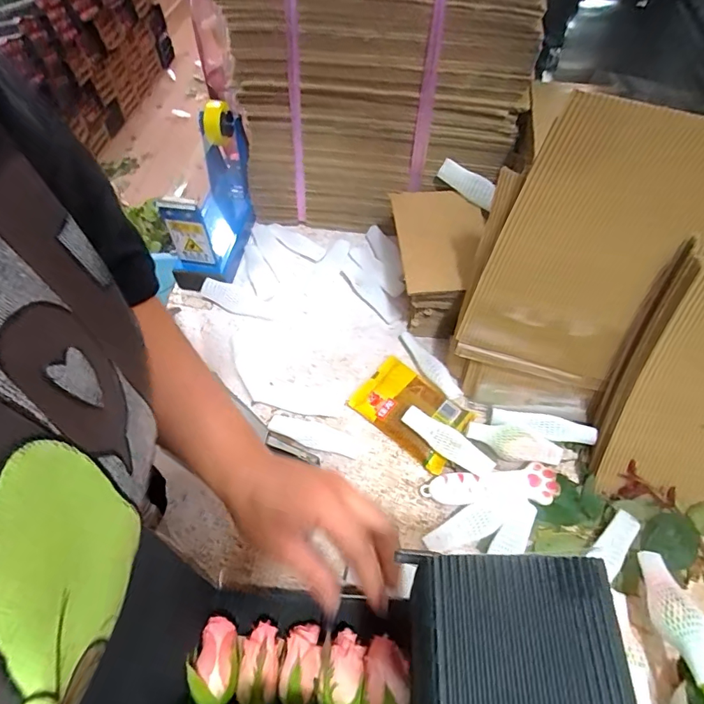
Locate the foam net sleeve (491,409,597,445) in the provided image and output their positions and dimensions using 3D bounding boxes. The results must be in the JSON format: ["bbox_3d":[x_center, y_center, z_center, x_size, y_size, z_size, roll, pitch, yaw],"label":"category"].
[{"bbox_3d":[0.176,0.070,0.431,0.090,0.022,0.017,15,59,10],"label":"foam net sleeve"}]

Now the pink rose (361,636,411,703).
[{"bbox_3d":[0.022,0.208,0.293,0.030,0.023,0.047,3,57,3],"label":"pink rose"}]

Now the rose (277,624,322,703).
[{"bbox_3d":[-0.034,0.208,0.309,0.024,0.027,0.046,7,58,6],"label":"rose"}]

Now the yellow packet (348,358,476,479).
[{"bbox_3d":[0.059,0.055,0.454,0.110,0.022,0.072,37,65,22],"label":"yellow packet"}]

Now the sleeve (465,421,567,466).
[{"bbox_3d":[0.149,0.084,0.425,0.085,0.027,0.028,18,59,12],"label":"sleeve"}]

